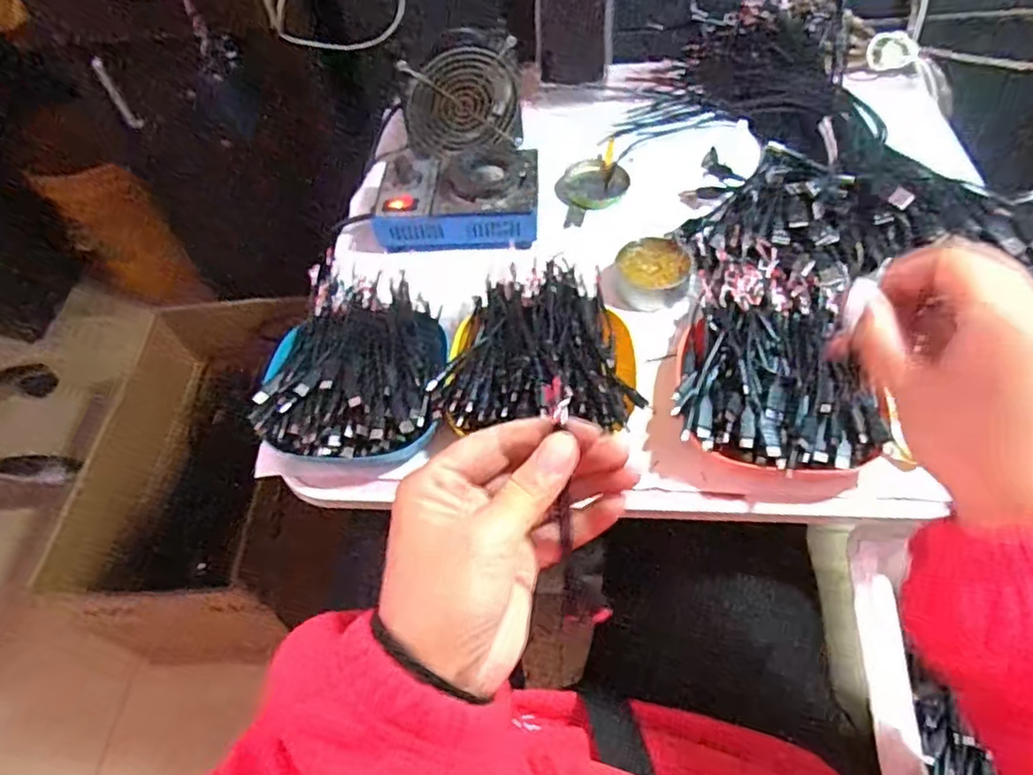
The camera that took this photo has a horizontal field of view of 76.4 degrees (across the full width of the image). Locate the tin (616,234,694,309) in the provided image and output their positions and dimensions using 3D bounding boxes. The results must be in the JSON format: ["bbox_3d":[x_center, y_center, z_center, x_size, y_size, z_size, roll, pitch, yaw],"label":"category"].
[{"bbox_3d":[0.115,-0.097,0.555,0.058,0.027,0.057,-1,54,5],"label":"tin"}]

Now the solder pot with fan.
[{"bbox_3d":[-0.053,-0.227,0.613,0.146,0.090,0.191,0,55,6],"label":"solder pot with fan"}]

